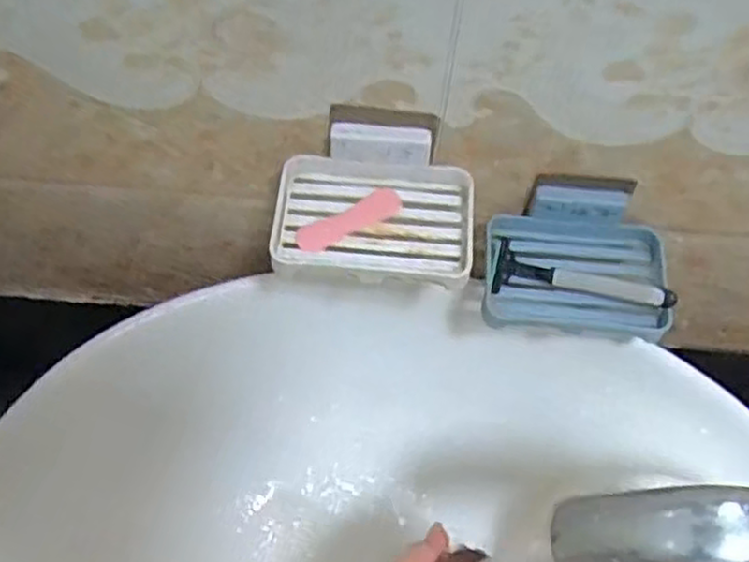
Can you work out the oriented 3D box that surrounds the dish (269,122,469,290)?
[{"bbox_3d":[0.000,-0.047,0.473,0.124,0.046,0.091,5,60,1],"label":"dish"}]

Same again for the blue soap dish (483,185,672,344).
[{"bbox_3d":[0.143,-0.012,0.525,0.129,0.053,0.089,5,60,1],"label":"blue soap dish"}]

